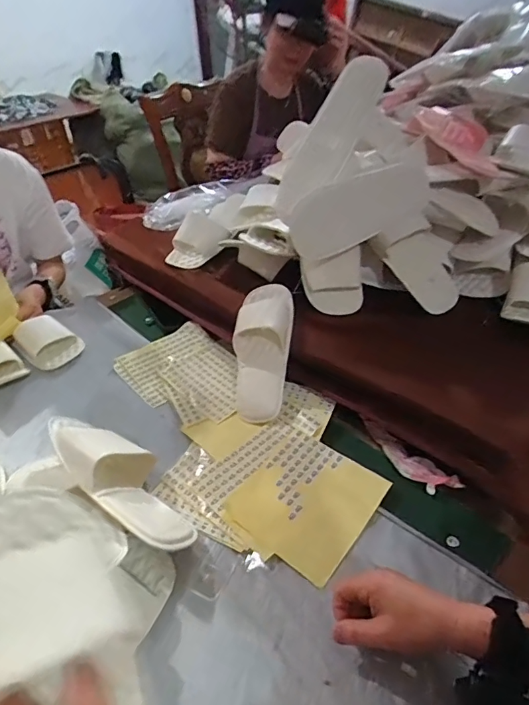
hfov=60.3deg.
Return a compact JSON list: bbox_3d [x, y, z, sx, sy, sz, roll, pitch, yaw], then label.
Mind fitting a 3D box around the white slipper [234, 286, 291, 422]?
[{"bbox_3d":[-0.005,-0.004,0.737,0.090,0.077,0.225,3,80,6],"label":"white slipper"}]

